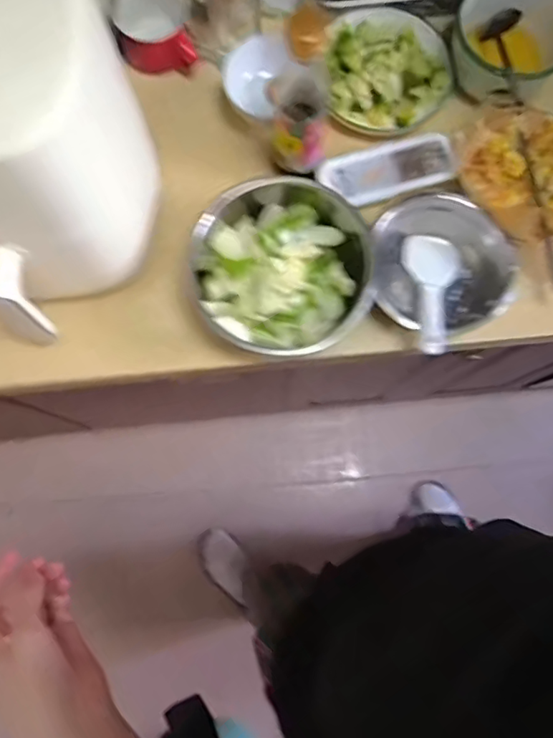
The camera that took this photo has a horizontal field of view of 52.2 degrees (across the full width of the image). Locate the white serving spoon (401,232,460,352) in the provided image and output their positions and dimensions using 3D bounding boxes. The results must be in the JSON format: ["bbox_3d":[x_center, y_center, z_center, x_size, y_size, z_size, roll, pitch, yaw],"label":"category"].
[{"bbox_3d":[0.185,-0.088,0.668,0.073,0.029,0.167,9,58,1],"label":"white serving spoon"}]

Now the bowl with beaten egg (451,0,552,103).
[{"bbox_3d":[0.284,-0.414,0.716,0.122,0.086,0.150,-32,81,-7],"label":"bowl with beaten egg"}]

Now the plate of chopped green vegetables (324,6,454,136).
[{"bbox_3d":[0.146,-0.392,0.729,0.161,0.042,0.177,0,79,-1],"label":"plate of chopped green vegetables"}]

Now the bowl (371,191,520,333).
[{"bbox_3d":[0.189,-0.124,0.695,0.173,0.070,0.181,0,79,-1],"label":"bowl"}]

